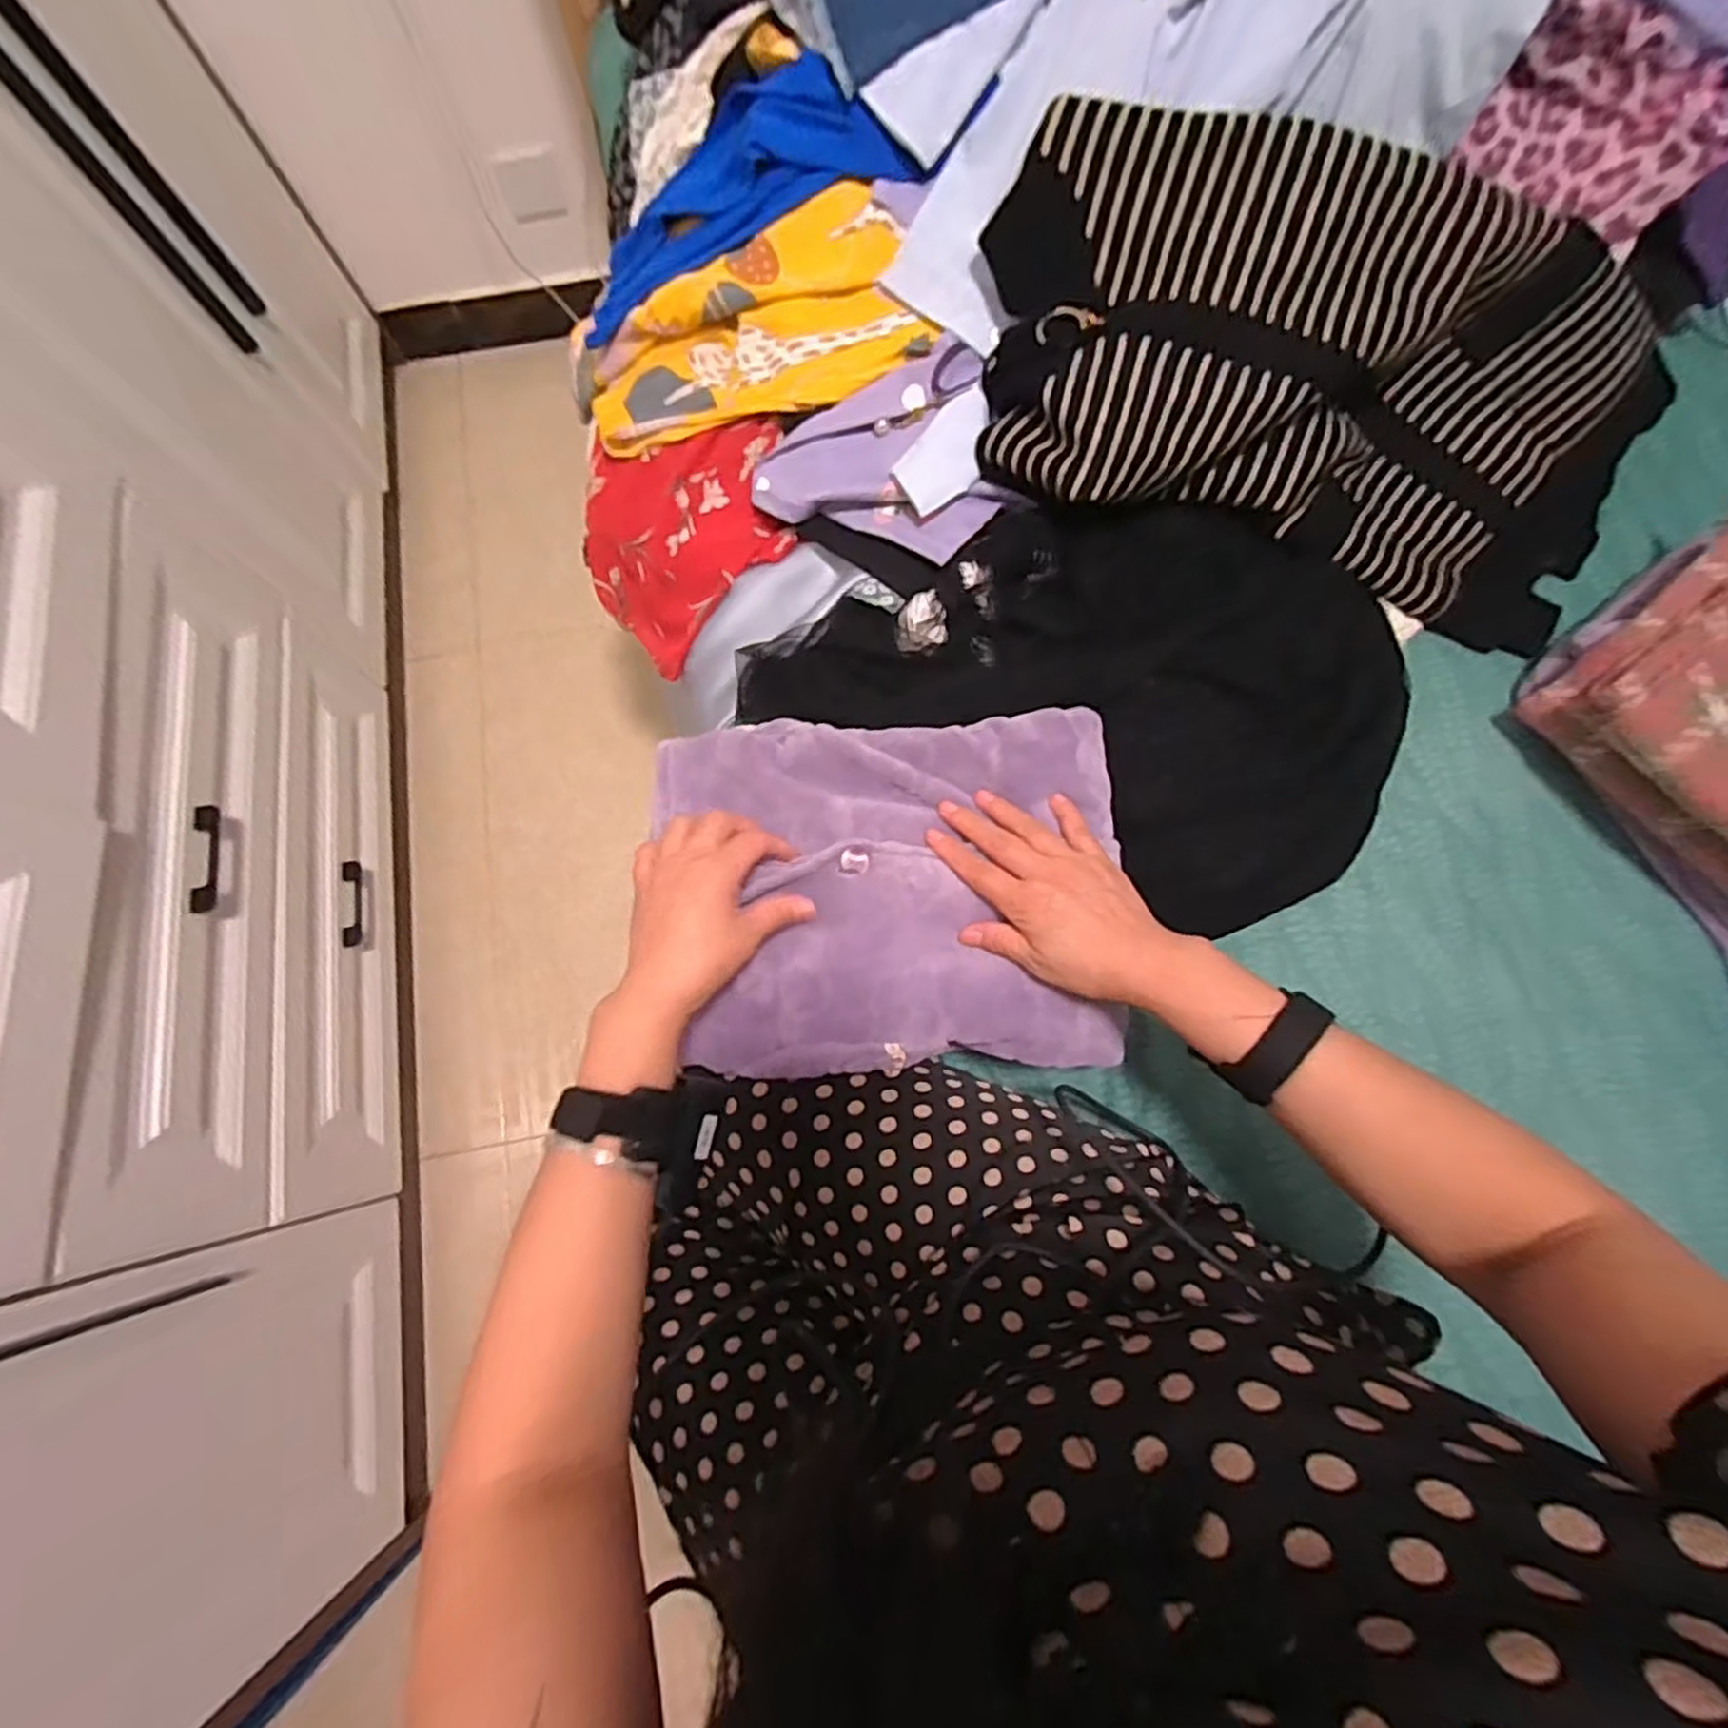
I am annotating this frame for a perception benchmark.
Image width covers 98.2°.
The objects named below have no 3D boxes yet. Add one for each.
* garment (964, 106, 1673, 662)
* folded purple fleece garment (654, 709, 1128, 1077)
[{"bbox_3d":[0.369,-0.353,0.561,0.558,0.162,0.245,12,75,-10],"label":"garment"},{"bbox_3d":[0.017,0.016,0.504,0.310,0.047,0.235,-3,75,1],"label":"folded purple fleece garment"}]

